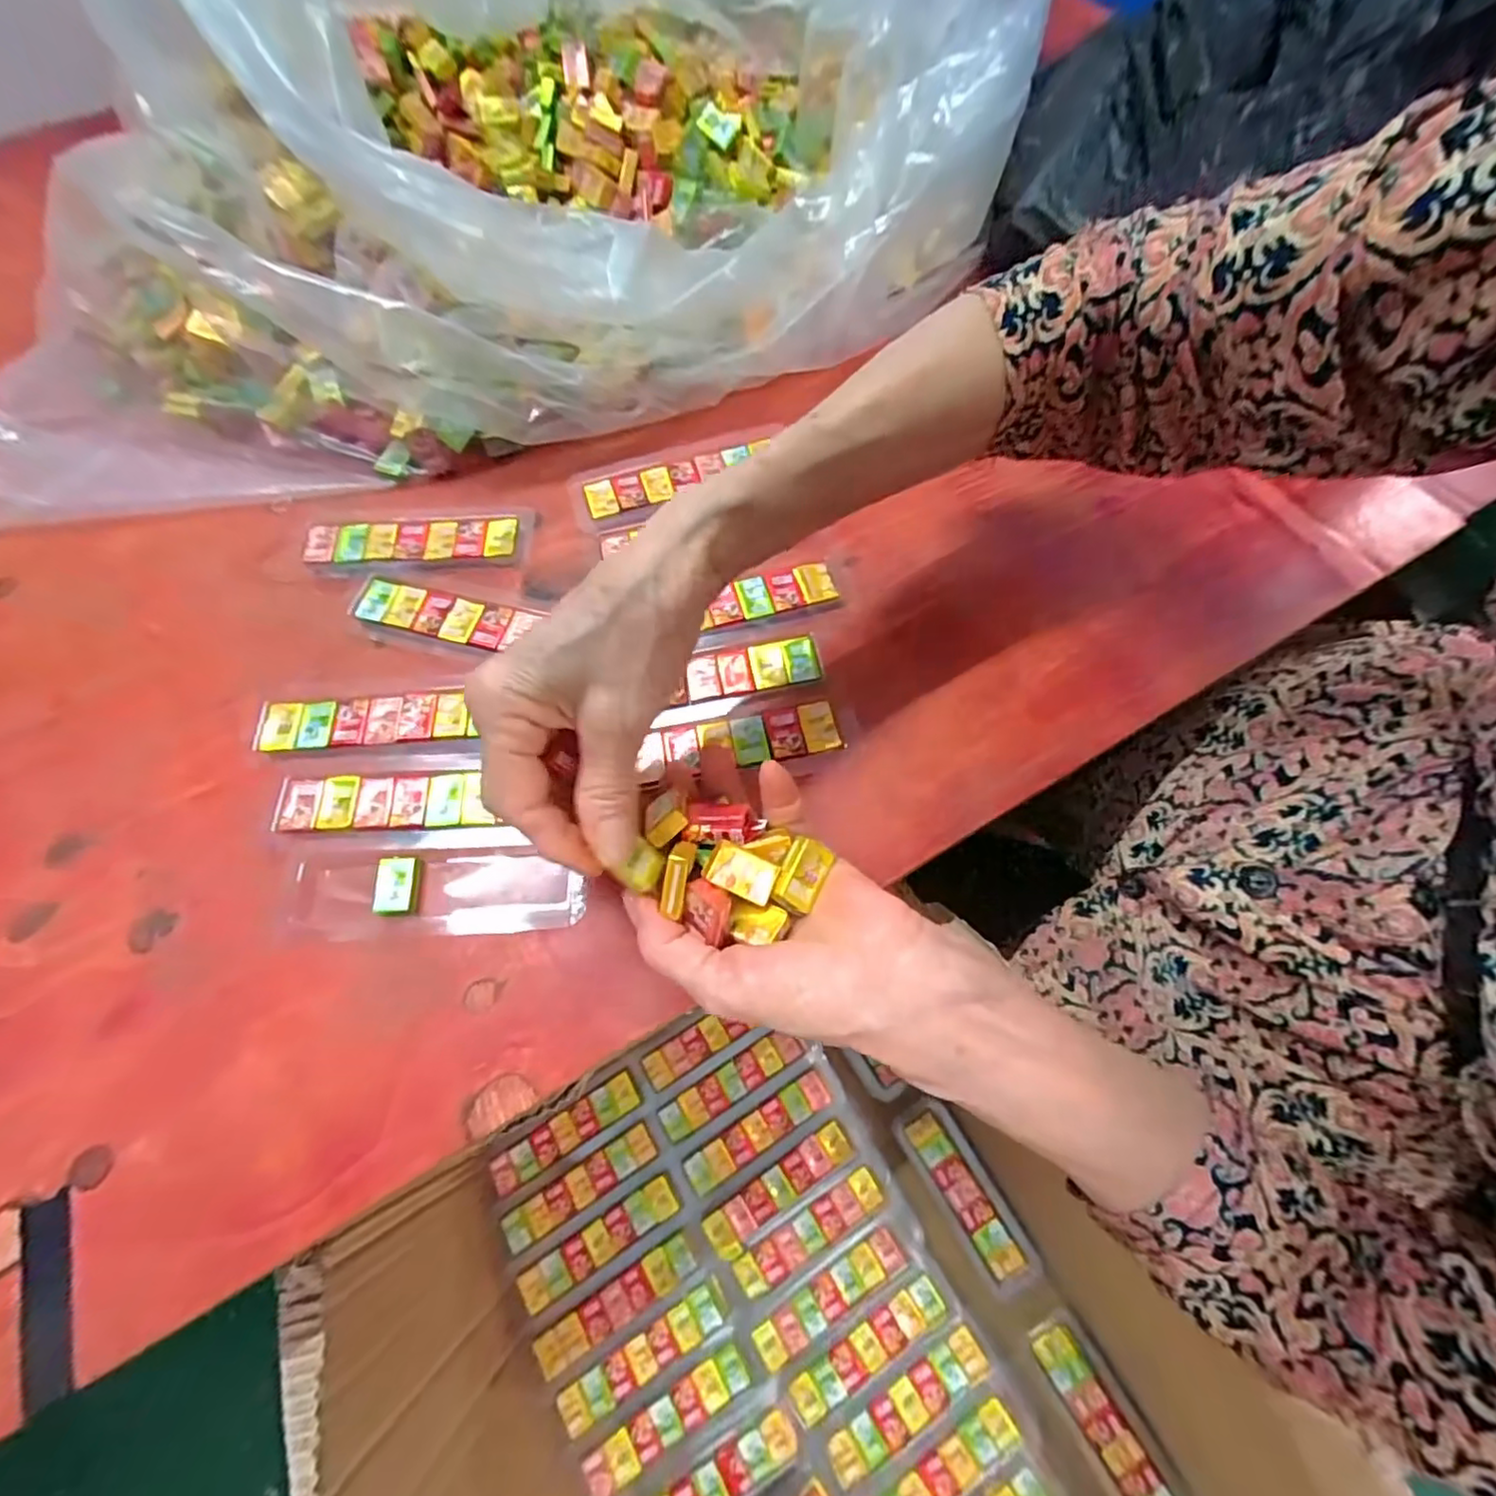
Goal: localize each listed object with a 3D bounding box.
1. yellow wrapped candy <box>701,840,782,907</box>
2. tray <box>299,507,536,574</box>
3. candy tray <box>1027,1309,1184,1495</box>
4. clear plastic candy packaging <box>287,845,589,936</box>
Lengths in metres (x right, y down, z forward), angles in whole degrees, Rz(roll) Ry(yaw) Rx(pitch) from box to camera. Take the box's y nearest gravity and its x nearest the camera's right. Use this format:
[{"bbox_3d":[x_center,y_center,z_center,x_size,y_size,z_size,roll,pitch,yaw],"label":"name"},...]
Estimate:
[{"bbox_3d":[-0.003,0.046,0.243,0.027,0.006,0.017,28,77,-14],"label":"yellow wrapped candy"},{"bbox_3d":[-0.192,-0.119,0.371,0.131,0.007,0.044,-4,68,0],"label":"tray"},{"bbox_3d":[0.252,0.474,0.457,0.036,0.019,0.124,-28,69,-11],"label":"candy tray"},{"bbox_3d":[-0.142,0.064,0.295,0.134,0.010,0.039,-1,68,1],"label":"clear plastic candy packaging"}]

